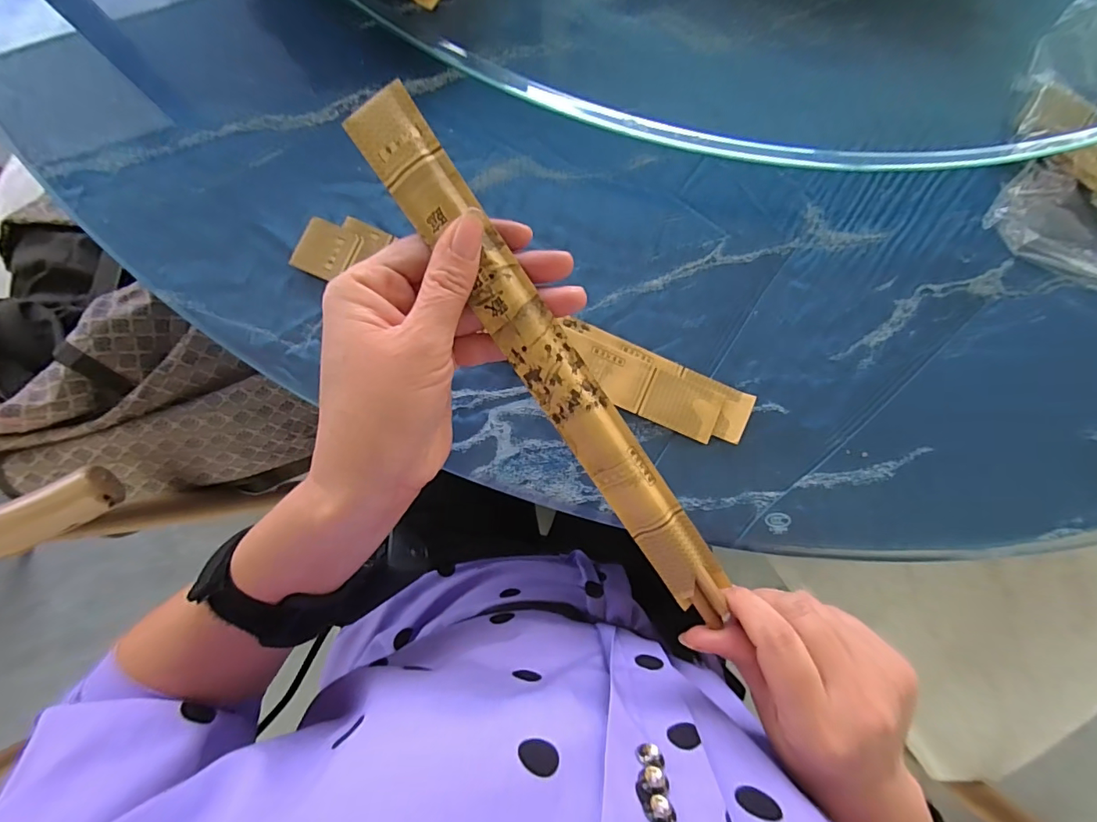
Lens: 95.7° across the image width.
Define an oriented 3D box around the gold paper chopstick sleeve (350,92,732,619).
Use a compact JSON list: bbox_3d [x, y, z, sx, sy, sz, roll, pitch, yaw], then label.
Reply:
[{"bbox_3d":[0.005,-0.015,0.222,0.027,0.007,0.268,-35,98,-3],"label":"gold paper chopstick sleeve"}]

